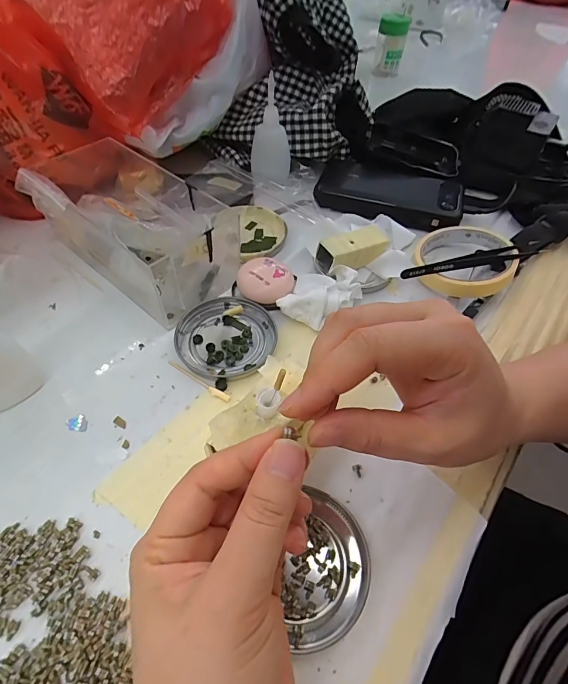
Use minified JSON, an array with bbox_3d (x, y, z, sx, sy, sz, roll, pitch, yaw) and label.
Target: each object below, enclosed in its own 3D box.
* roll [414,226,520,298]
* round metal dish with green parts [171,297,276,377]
[{"bbox_3d":[0.169,-0.079,0.364,0.084,0.024,0.086,2,53,-2],"label":"roll"},{"bbox_3d":[-0.047,-0.005,0.314,0.076,0.007,0.075,2,53,-2],"label":"round metal dish with green parts"}]

